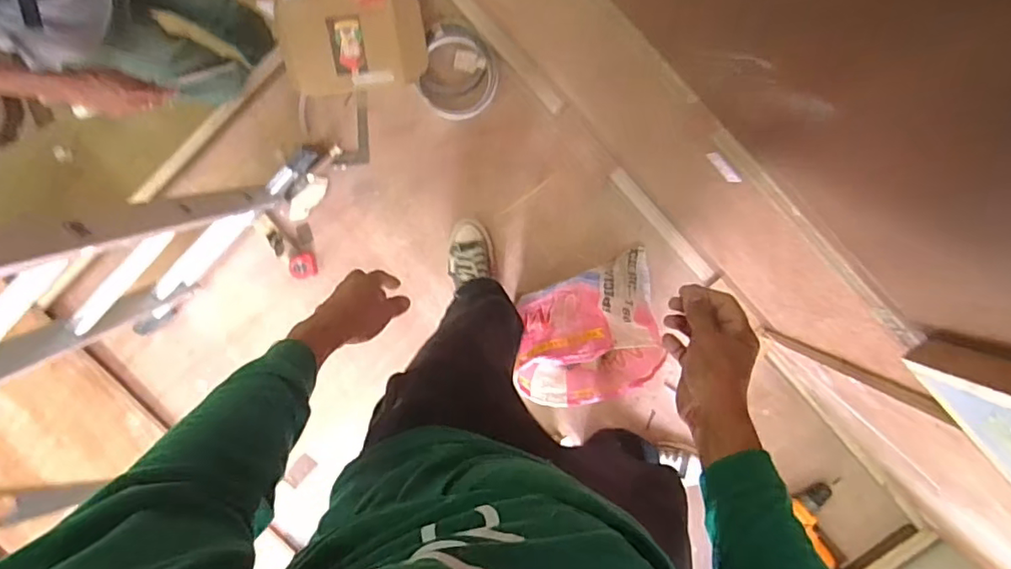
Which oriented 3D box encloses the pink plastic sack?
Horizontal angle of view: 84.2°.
[{"bbox_3d":[0.181,0.106,1.259,0.298,0.197,0.324,-4,93,8],"label":"pink plastic sack"}]

